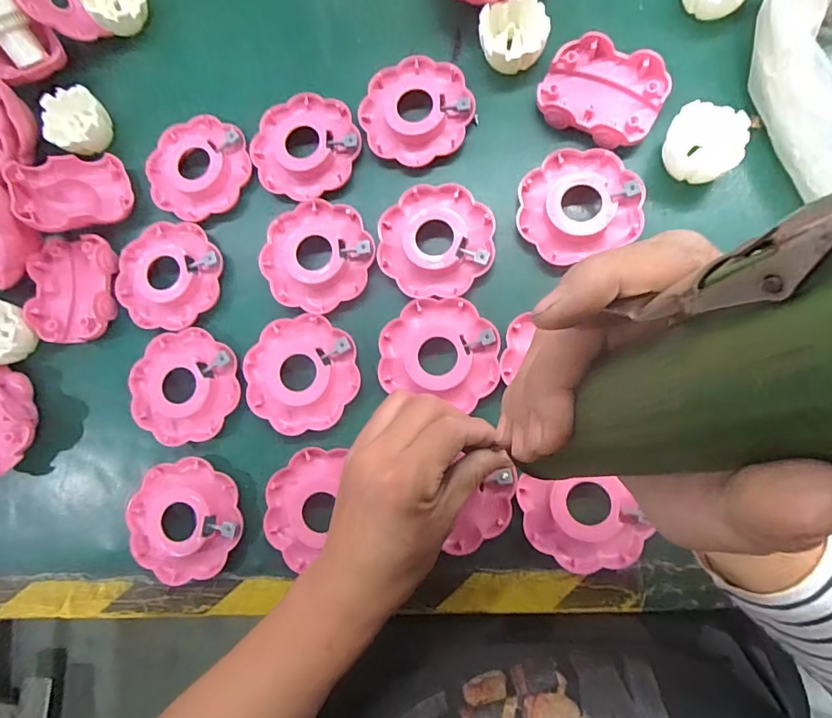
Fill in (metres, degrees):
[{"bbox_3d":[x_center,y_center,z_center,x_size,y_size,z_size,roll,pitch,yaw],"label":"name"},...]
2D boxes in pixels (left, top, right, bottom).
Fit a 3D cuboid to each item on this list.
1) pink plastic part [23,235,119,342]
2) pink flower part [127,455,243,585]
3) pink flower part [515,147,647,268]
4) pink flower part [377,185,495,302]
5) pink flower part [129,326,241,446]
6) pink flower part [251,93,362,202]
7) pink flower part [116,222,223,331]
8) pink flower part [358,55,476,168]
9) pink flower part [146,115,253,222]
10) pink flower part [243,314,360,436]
[{"bbox_3d":[-0.280,-0.060,0.388,0.071,0.023,0.087,-1,87,8],"label":"pink plastic part"},{"bbox_3d":[-0.172,0.121,0.352,0.084,0.018,0.086,26,91,8],"label":"pink flower part"},{"bbox_3d":[0.116,-0.111,0.339,0.083,0.024,0.079,0,87,8],"label":"pink flower part"},{"bbox_3d":[0.014,-0.087,0.347,0.082,0.017,0.083,0,87,8],"label":"pink flower part"},{"bbox_3d":[-0.176,0.020,0.357,0.081,0.014,0.082,0,87,8],"label":"pink flower part"},{"bbox_3d":[-0.088,-0.169,0.378,0.083,0.015,0.083,0,87,8],"label":"pink flower part"},{"bbox_3d":[-0.197,-0.066,0.385,0.085,0.029,0.084,5,88,8],"label":"pink flower part"},{"bbox_3d":[0.001,-0.193,0.369,0.083,0.022,0.082,0,87,8],"label":"pink flower part"},{"bbox_3d":[-0.179,-0.157,0.389,0.082,0.012,0.083,0,87,8],"label":"pink flower part"},{"bbox_3d":[-0.084,0.010,0.348,0.082,0.022,0.082,0,87,8],"label":"pink flower part"}]

